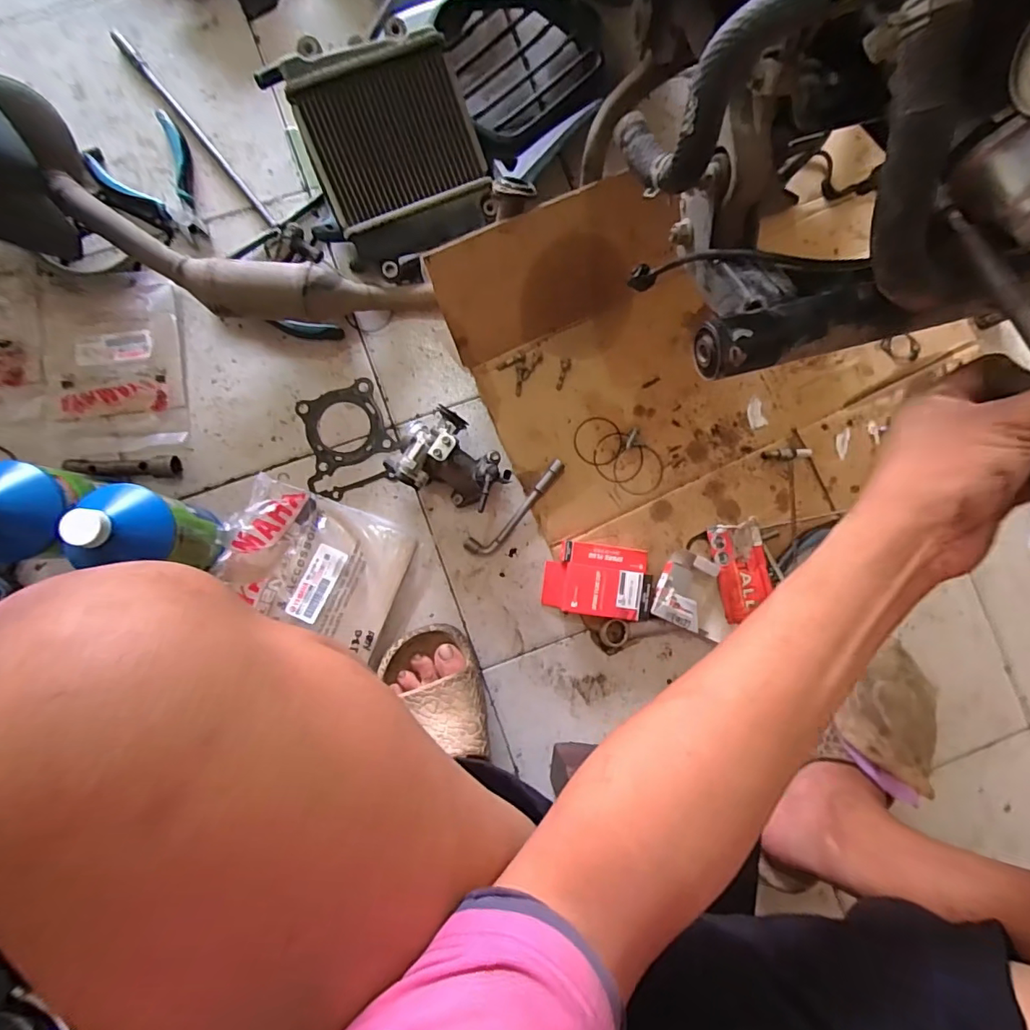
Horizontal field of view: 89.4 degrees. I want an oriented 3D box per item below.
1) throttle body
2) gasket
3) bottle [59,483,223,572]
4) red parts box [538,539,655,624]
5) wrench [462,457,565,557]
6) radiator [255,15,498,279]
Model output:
[{"bbox_3d":[-0.065,-0.058,0.556,0.120,0.089,0.094,28,86,-1],"label":"throttle body"},{"bbox_3d":[-0.193,-0.087,0.593,0.105,0.004,0.117,-22,88,-4],"label":"gasket"},{"bbox_3d":[-0.339,0.014,0.492,0.076,0.173,0.075,5,87,-3],"label":"bottle"},{"bbox_3d":[0.092,0.072,0.582,0.113,0.032,0.077,7,87,-3],"label":"red parts box"},{"bbox_3d":[0.003,-0.008,0.587,0.030,0.017,0.143,44,86,0],"label":"wrench"},{"bbox_3d":[-0.133,-0.385,0.564,0.190,0.054,0.211,-19,103,-4],"label":"radiator"}]

